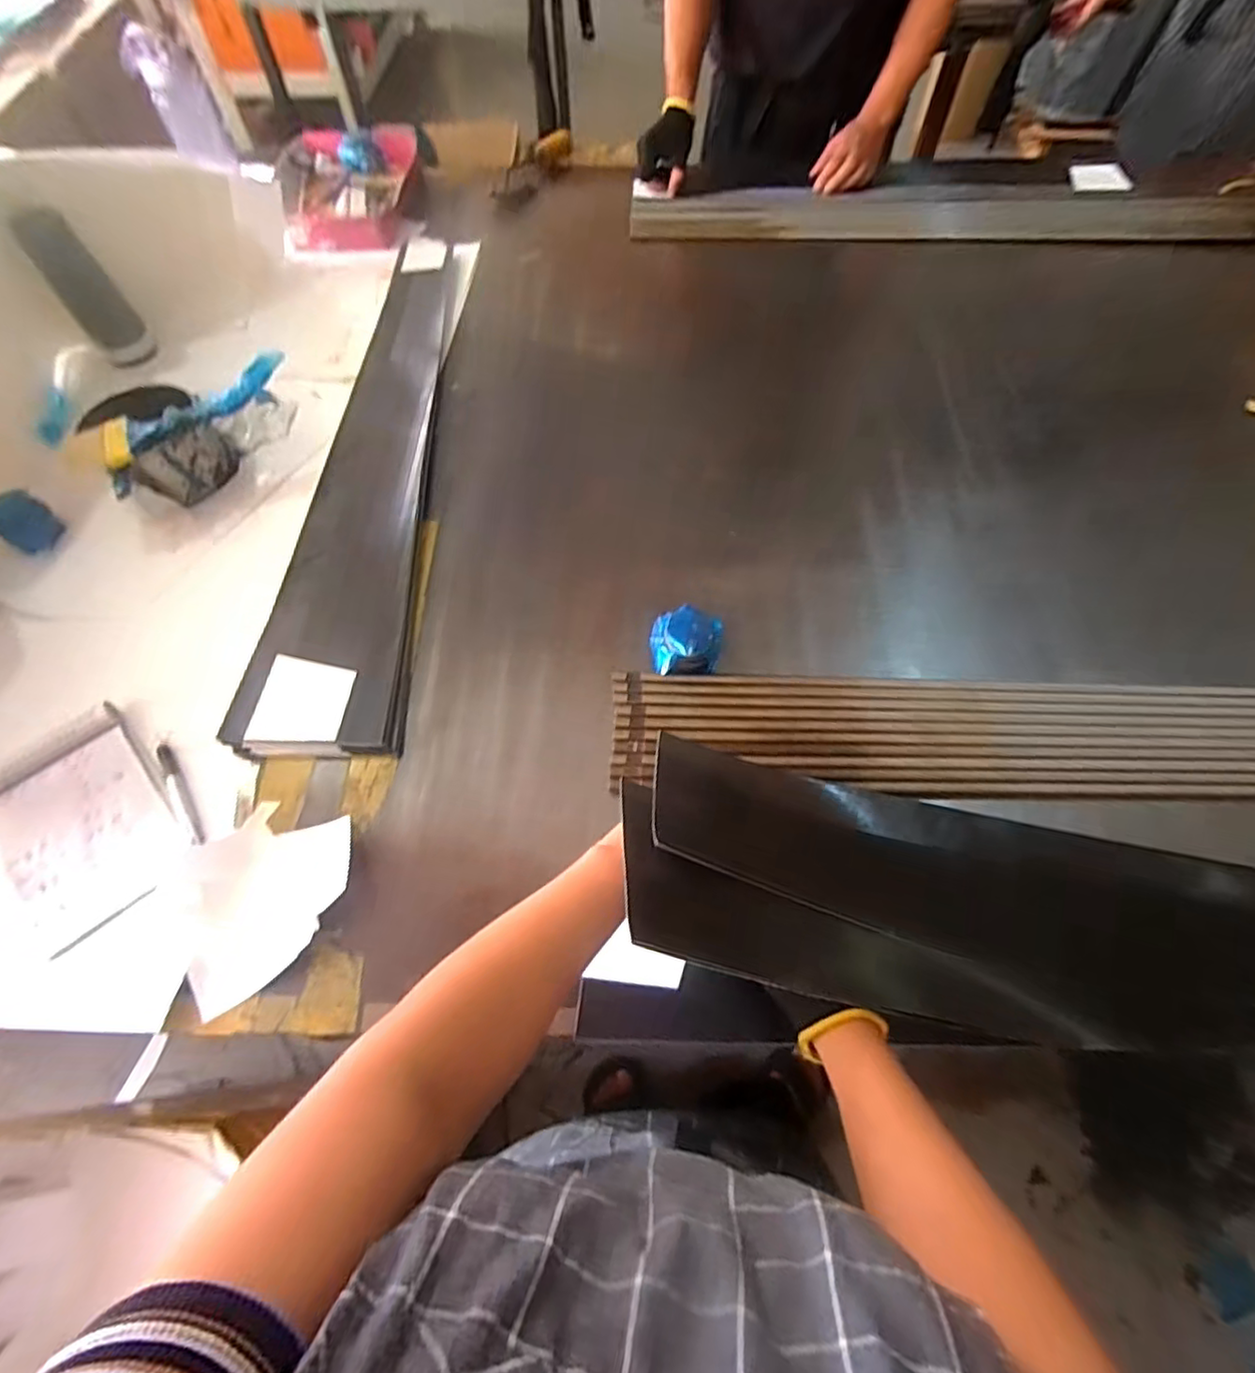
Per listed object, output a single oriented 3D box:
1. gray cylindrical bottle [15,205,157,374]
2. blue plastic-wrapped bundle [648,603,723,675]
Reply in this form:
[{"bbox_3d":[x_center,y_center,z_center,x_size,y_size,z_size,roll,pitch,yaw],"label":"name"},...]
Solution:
[{"bbox_3d":[-0.819,-0.597,0.949,0.081,0.203,0.063,-41,68,-19],"label":"gray cylindrical bottle"},{"bbox_3d":[0.065,-0.046,0.665,0.079,0.054,0.062,-3,62,-1],"label":"blue plastic-wrapped bundle"}]

